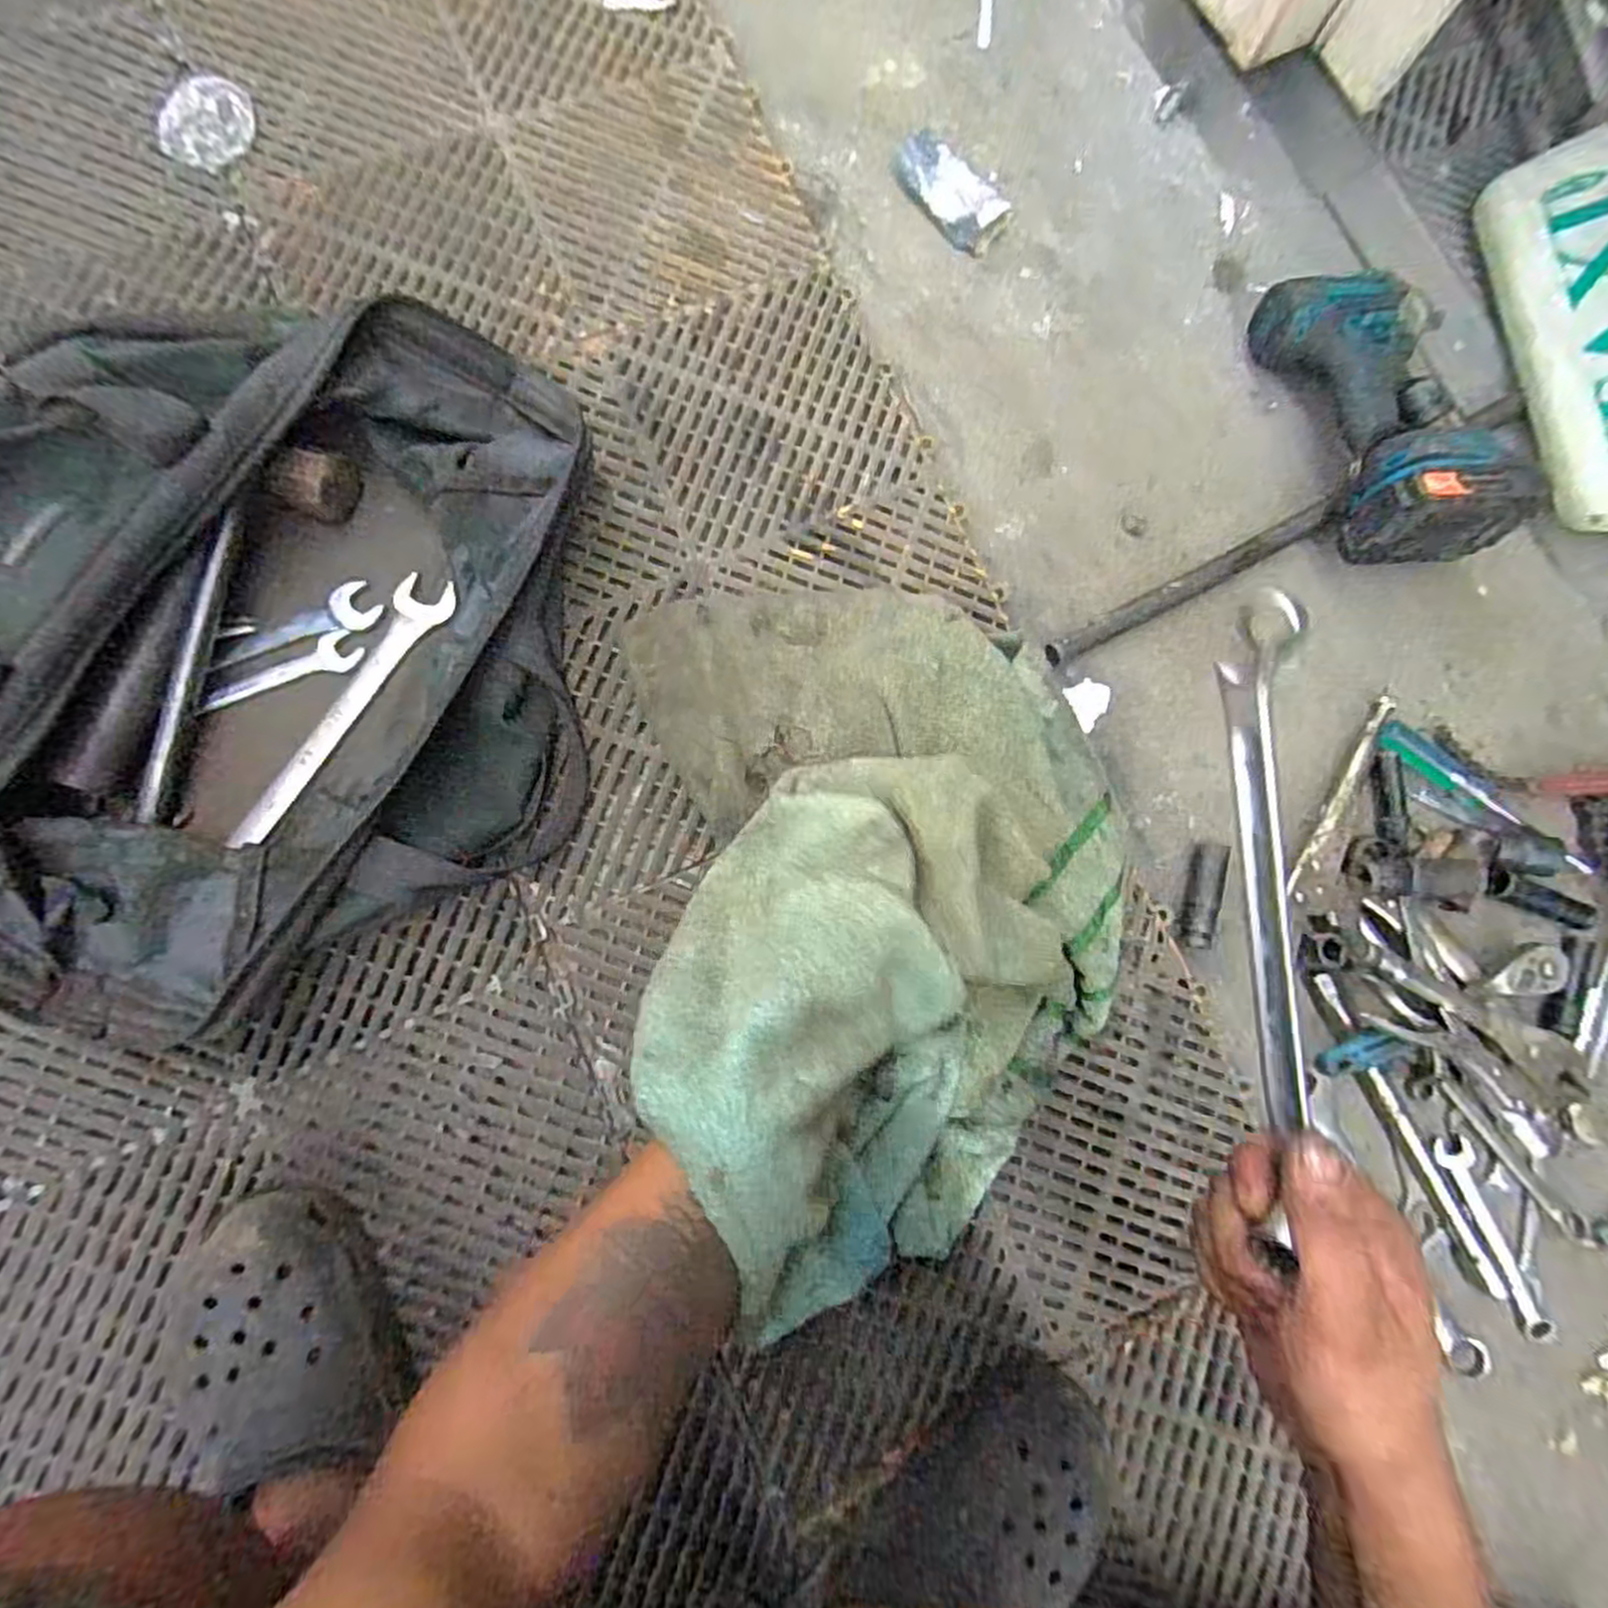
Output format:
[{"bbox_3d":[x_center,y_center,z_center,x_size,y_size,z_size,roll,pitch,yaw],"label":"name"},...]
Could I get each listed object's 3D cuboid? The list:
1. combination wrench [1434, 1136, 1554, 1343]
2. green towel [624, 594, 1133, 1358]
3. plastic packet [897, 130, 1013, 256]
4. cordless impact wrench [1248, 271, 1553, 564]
[{"bbox_3d":[0.494,0.312,0.551,0.028,0.013,0.140,-17,85,-7],"label":"combination wrench"},{"bbox_3d":[0.057,0.041,0.444,0.286,0.207,0.414,-7,84,-6],"label":"green towel"},{"bbox_3d":[0.120,-0.512,0.637,0.105,0.031,0.051,45,81,1],"label":"plastic packet"},{"bbox_3d":[0.468,-0.307,0.591,0.154,0.105,0.240,-11,85,-7],"label":"cordless impact wrench"}]

